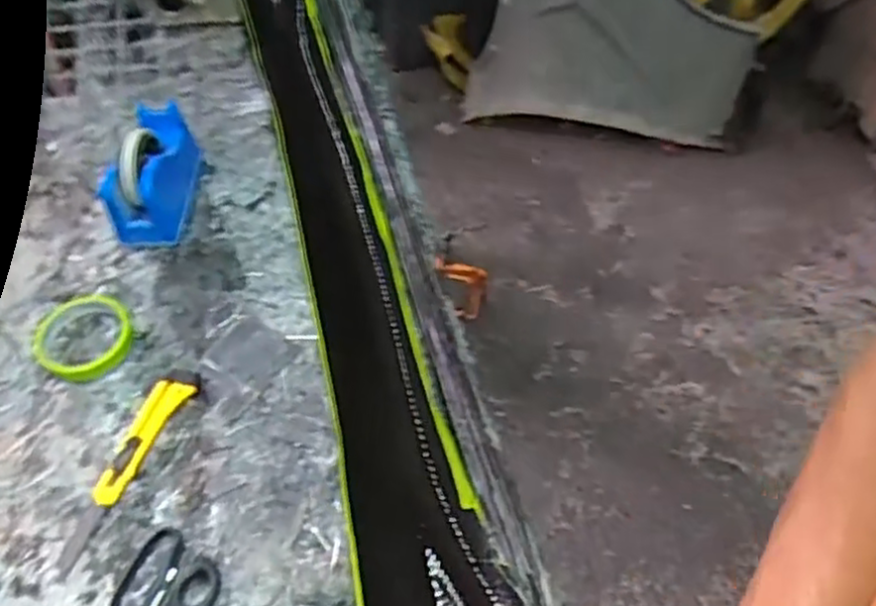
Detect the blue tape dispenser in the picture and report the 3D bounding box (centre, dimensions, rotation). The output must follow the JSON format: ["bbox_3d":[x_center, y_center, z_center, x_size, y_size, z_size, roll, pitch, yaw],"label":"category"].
[{"bbox_3d":[-0.333,-0.156,0.860,0.078,0.103,0.163,3,51,-2],"label":"blue tape dispenser"}]

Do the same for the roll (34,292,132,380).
[{"bbox_3d":[-0.368,0.031,0.761,0.095,0.024,0.100,2,51,-3],"label":"roll"}]

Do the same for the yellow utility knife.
[{"bbox_3d":[-0.291,0.148,0.684,0.036,0.014,0.207,18,52,10],"label":"yellow utility knife"}]

